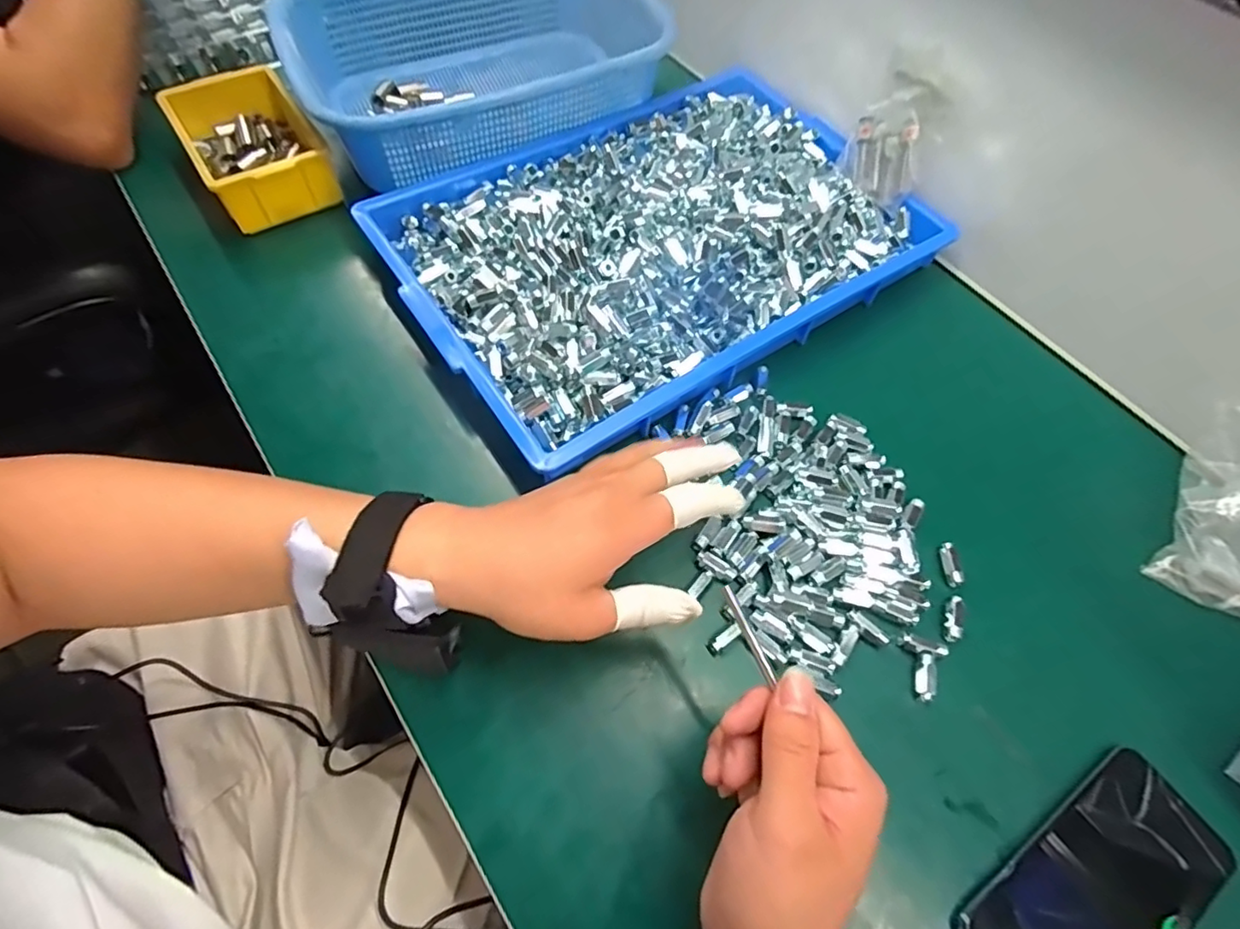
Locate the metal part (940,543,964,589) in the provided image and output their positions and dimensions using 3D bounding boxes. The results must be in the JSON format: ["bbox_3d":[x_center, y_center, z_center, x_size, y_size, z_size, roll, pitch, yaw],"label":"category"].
[{"bbox_3d":[0.222,0.067,0.392,0.008,0.009,0.029,3,60,-3],"label":"metal part"}]

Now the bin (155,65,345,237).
[{"bbox_3d":[-0.321,-0.279,0.516,0.101,0.055,0.147,-30,68,-17],"label":"bin"}]

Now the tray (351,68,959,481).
[{"bbox_3d":[0.034,-0.187,0.491,0.409,0.058,0.282,-32,68,-18],"label":"tray"}]

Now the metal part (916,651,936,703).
[{"bbox_3d":[0.186,0.130,0.357,0.010,0.011,0.028,10,73,1],"label":"metal part"}]

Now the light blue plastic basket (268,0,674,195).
[{"bbox_3d":[-0.136,-0.385,0.561,0.330,0.093,0.247,-25,66,-15],"label":"light blue plastic basket"}]

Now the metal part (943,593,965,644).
[{"bbox_3d":[0.214,0.098,0.375,0.010,0.011,0.031,17,63,6],"label":"metal part"}]

